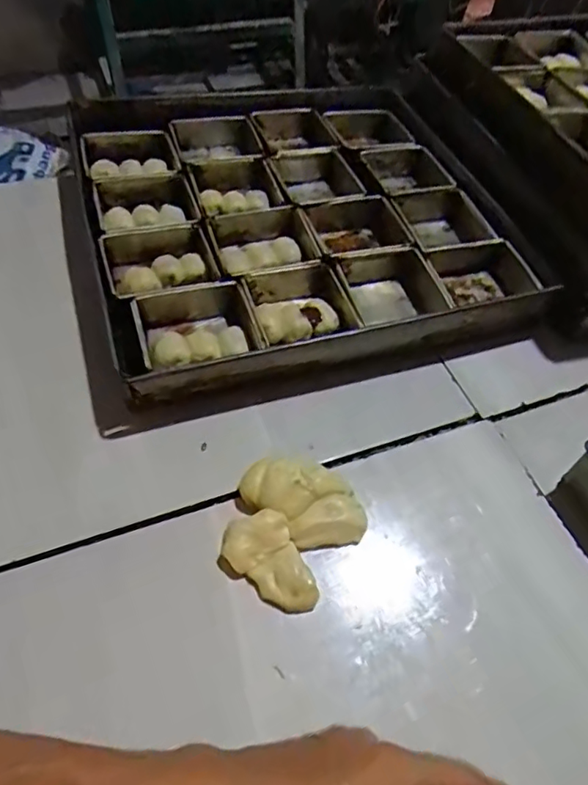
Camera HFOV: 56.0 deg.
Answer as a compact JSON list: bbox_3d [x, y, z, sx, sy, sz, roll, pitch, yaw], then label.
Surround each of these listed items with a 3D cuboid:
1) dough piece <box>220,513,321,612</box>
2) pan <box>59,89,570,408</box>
[{"bbox_3d":[-0.022,0.134,0.426,0.058,0.021,0.080,-21,58,-18],"label":"dough piece"},{"bbox_3d":[0.008,-0.221,0.674,0.489,0.061,0.476,-13,56,-13],"label":"pan"}]

